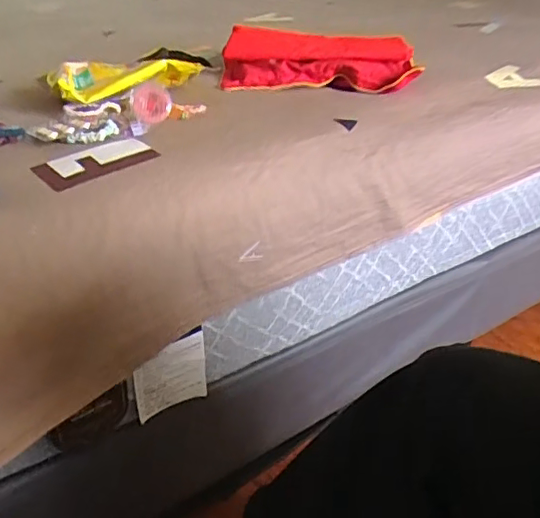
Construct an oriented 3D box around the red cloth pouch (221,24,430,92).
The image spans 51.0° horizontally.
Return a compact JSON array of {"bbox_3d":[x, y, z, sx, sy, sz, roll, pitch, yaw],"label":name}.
[{"bbox_3d":[0.068,-0.275,0.782,0.262,0.036,0.106,1,73,-2],"label":"red cloth pouch"}]

